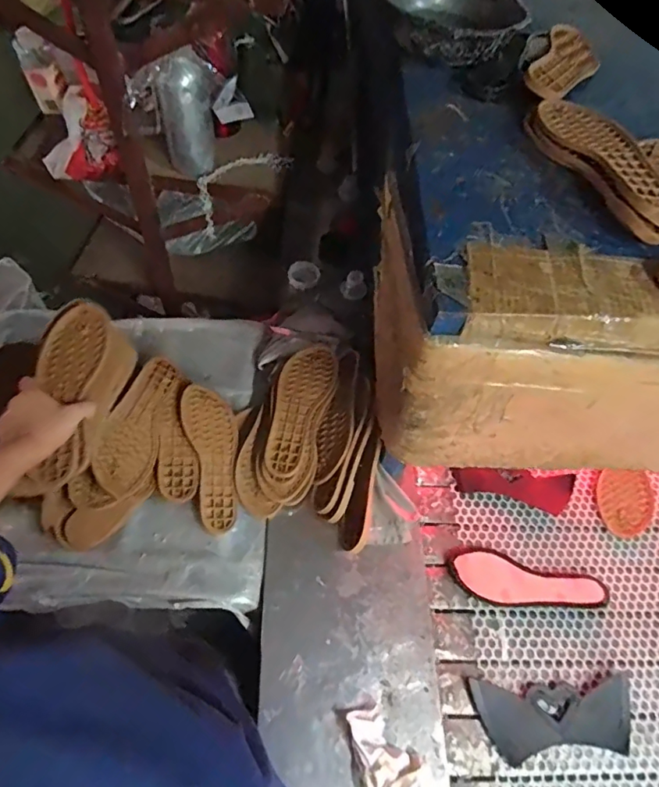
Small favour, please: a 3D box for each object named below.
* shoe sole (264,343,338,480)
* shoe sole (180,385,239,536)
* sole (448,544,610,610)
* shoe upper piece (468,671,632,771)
[{"bbox_3d":[-0.054,0.018,0.810,0.085,0.013,0.242,20,62,5],"label":"shoe sole"},{"bbox_3d":[-0.181,0.095,0.788,0.082,0.009,0.240,-6,66,-29],"label":"shoe sole"},{"bbox_3d":[0.303,0.292,0.752,0.232,0.018,0.083,16,58,5],"label":"sole"},{"bbox_3d":[0.308,0.437,0.666,0.221,0.007,0.090,1,58,-5],"label":"shoe upper piece"}]

